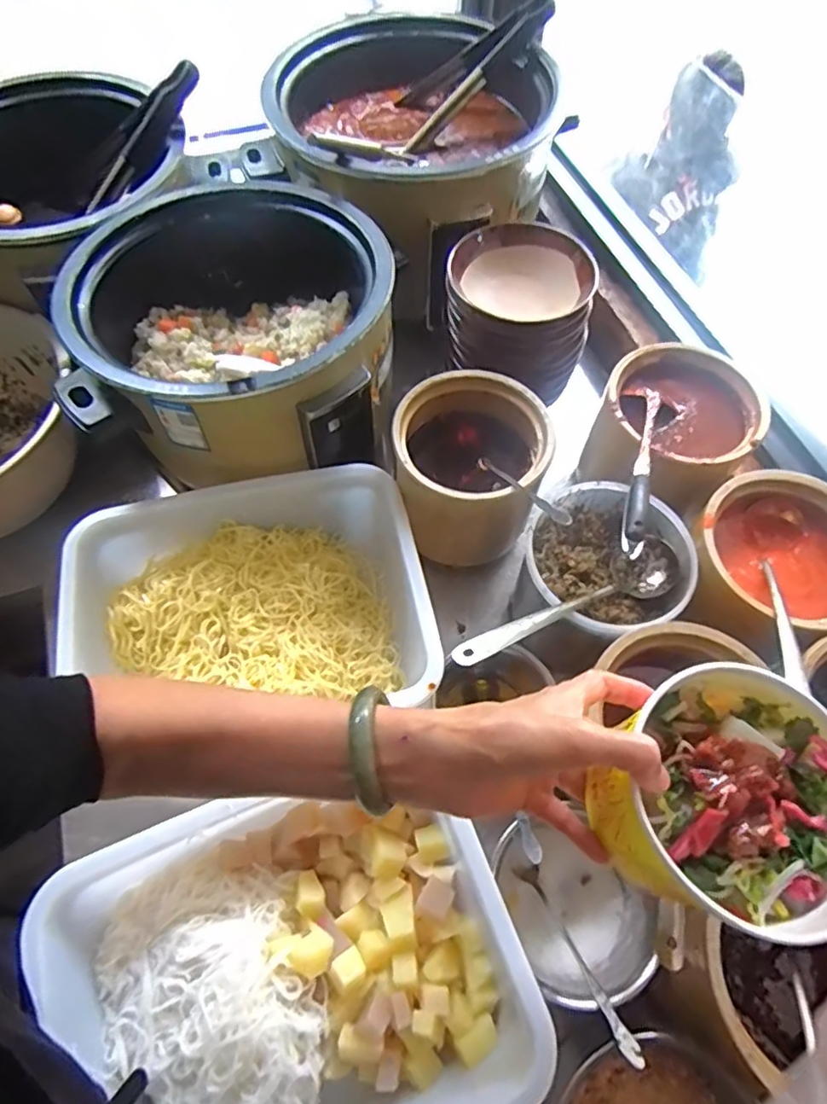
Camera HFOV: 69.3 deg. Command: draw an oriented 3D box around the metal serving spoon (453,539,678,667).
[{"bbox_3d":[0.142,0.041,0.512,0.282,0.044,0.058,-18,61,-39],"label":"metal serving spoon"}]

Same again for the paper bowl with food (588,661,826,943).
[{"bbox_3d":[0.170,0.128,0.322,0.124,0.076,0.121,0,62,0],"label":"paper bowl with food"}]

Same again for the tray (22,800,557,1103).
[{"bbox_3d":[-0.090,0.322,0.461,0.318,0.083,0.267,-21,64,-11],"label":"tray"}]

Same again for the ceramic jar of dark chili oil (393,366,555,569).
[{"bbox_3d":[0.060,-0.086,0.666,0.149,0.164,0.146,0,62,0],"label":"ceramic jar of dark chili oil"}]

